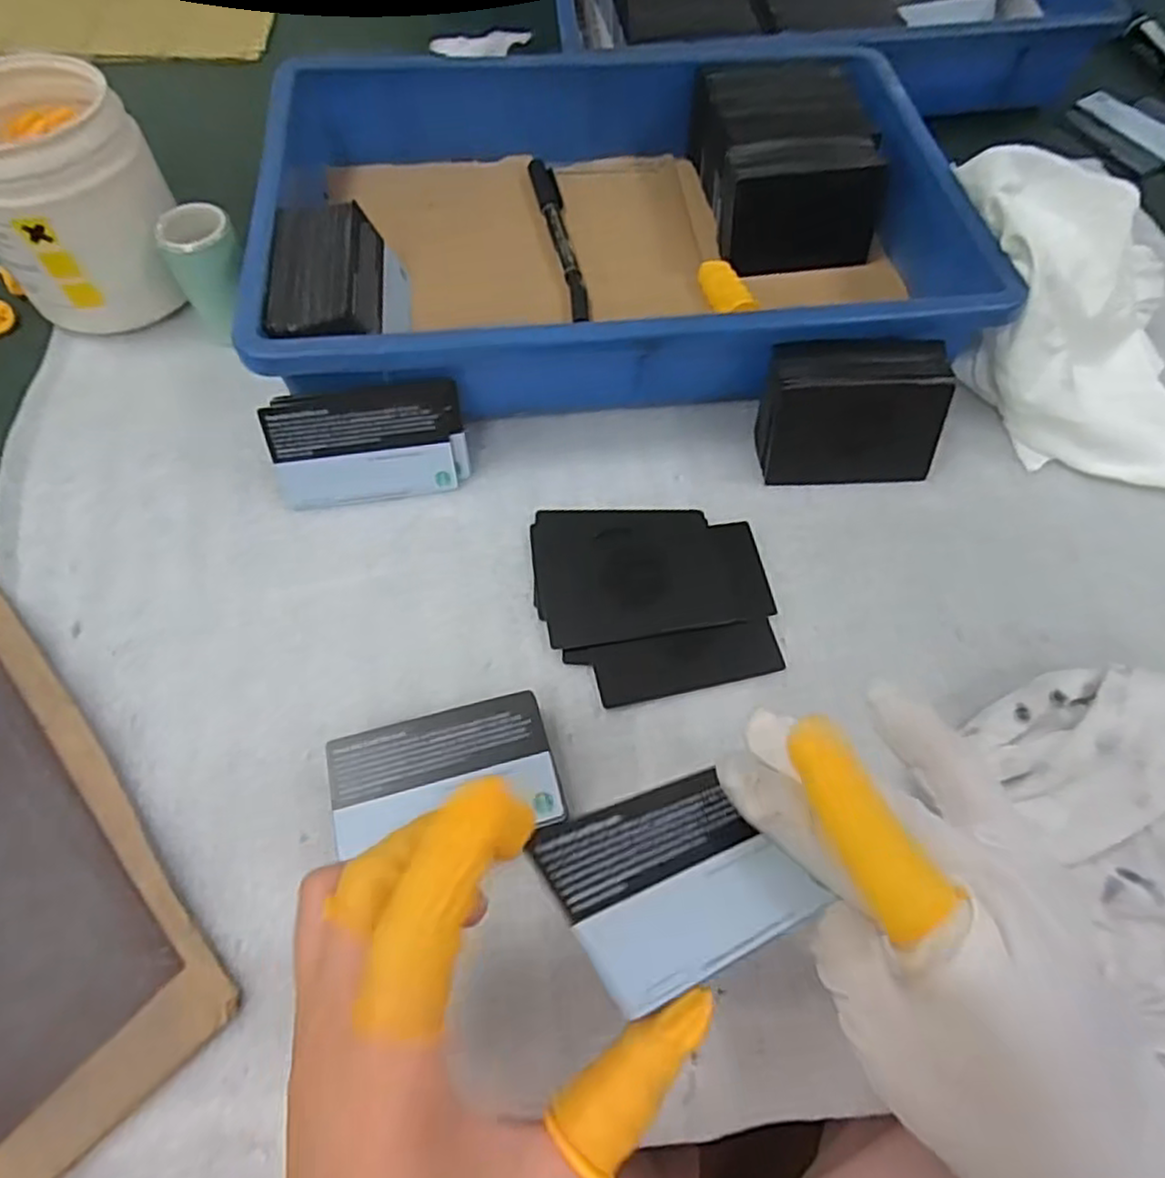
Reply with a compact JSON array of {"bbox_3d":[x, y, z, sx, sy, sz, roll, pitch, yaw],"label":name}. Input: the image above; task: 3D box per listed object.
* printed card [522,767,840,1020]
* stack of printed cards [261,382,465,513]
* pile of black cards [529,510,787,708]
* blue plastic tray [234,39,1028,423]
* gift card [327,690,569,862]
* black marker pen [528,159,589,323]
[{"bbox_3d":[0.025,0.079,0.199,0.069,0.004,0.053,-8,40,-34],"label":"printed card"},{"bbox_3d":[-0.105,-0.070,0.350,0.093,0.058,0.008,-8,38,-4],"label":"stack of printed cards"},{"bbox_3d":[0.034,0.000,0.338,0.107,0.005,0.099,-8,63,-6],"label":"pile of black cards"},{"bbox_3d":[0.016,-0.214,0.415,0.363,0.070,0.253,-5,63,-4],"label":"blue plastic tray"},{"bbox_3d":[-0.055,0.073,0.283,0.087,0.004,0.052,-12,59,-8],"label":"gift card"},{"bbox_3d":[-0.012,-0.213,0.436,0.016,0.013,0.142,-11,64,-7],"label":"black marker pen"}]

